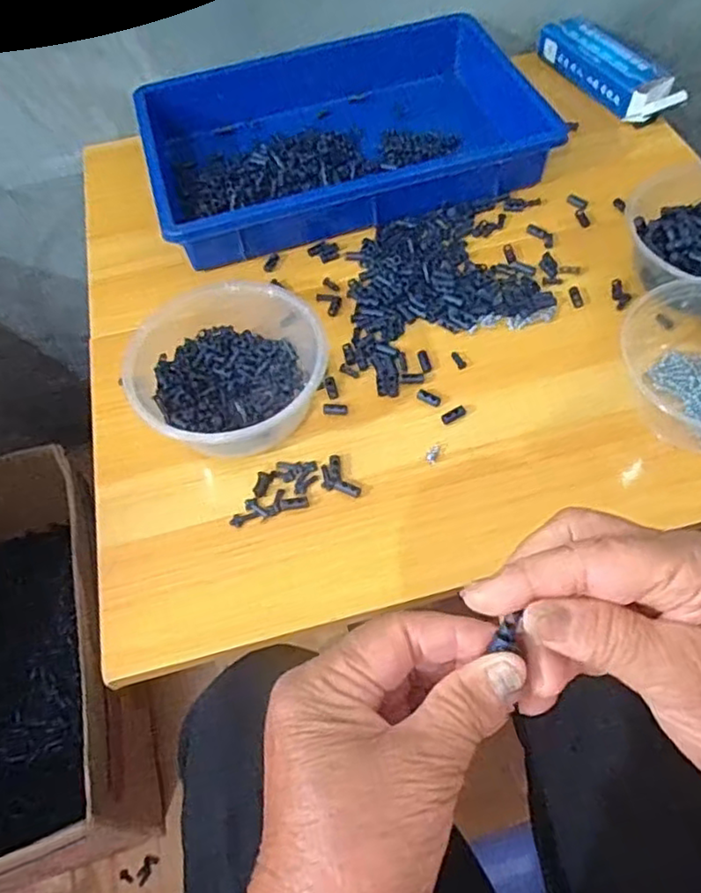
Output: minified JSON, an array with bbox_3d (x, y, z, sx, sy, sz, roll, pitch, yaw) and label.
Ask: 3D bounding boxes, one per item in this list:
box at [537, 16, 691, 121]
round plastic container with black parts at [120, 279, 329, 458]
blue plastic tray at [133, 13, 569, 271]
[{"bbox_3d":[0.272,-0.399,0.701,0.057,0.039,0.180,-24,59,-11],"label":"box"},{"bbox_3d":[-0.094,-0.060,0.497,0.136,0.054,0.138,-2,57,3],"label":"round plastic container with black parts"},{"bbox_3d":[-0.015,-0.322,0.657,0.356,0.053,0.265,-14,57,-5],"label":"blue plastic tray"}]

